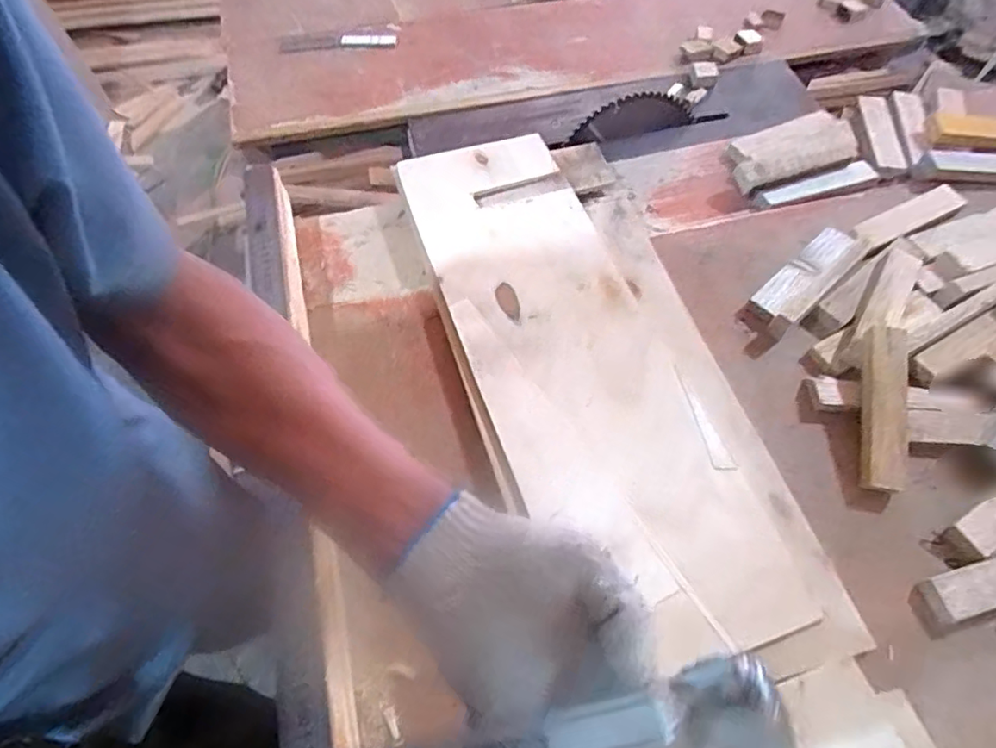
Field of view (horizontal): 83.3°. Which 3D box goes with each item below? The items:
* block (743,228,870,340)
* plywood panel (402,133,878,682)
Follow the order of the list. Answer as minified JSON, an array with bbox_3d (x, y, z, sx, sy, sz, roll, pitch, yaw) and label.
[{"bbox_3d":[0.344,-0.108,0.619,0.156,0.034,0.054,-39,68,-19],"label":"block"},{"bbox_3d":[0.087,-0.026,0.583,0.251,0.015,0.639,-15,61,-8],"label":"plywood panel"}]

